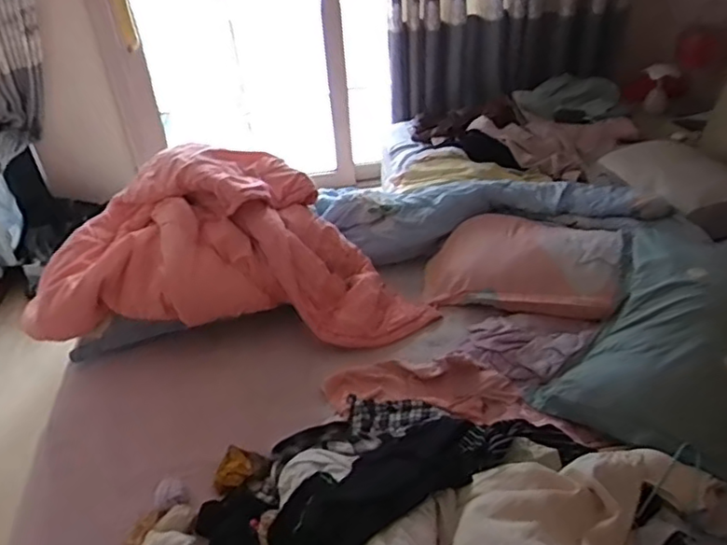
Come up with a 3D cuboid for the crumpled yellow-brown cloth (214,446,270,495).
[{"bbox_3d":[-0.251,0.397,1.286,0.110,0.032,0.087,-11,35,-10],"label":"crumpled yellow-brown cloth"}]

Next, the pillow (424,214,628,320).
[{"bbox_3d":[0.451,-0.037,1.746,0.520,0.156,0.322,5,36,14],"label":"pillow"}]

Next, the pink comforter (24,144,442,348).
[{"bbox_3d":[-0.348,-0.089,1.686,0.957,0.356,0.476,-3,35,2],"label":"pink comforter"}]

